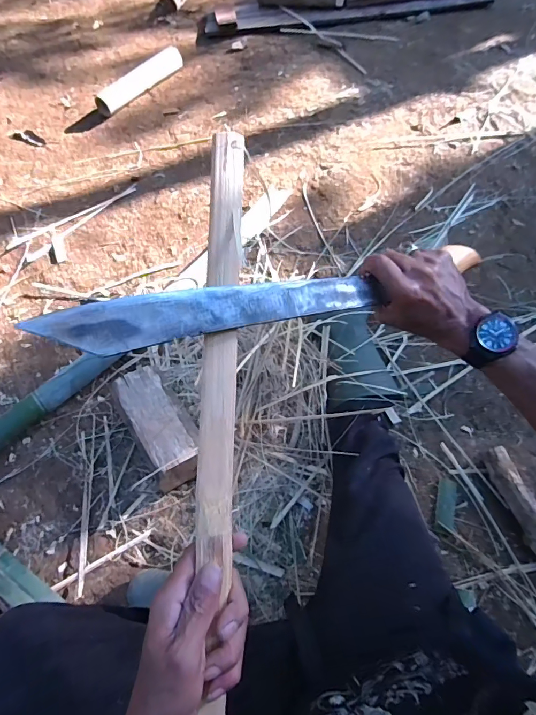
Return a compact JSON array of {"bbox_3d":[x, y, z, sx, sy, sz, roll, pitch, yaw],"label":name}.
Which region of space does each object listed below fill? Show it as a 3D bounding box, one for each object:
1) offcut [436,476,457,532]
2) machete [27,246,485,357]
[{"bbox_3d":[0.376,0.307,0.850,0.034,0.012,0.104,14,63,12],"label":"offcut"},{"bbox_3d":[0.035,-0.058,0.369,0.435,0.017,0.043,-13,58,-24],"label":"machete"}]

